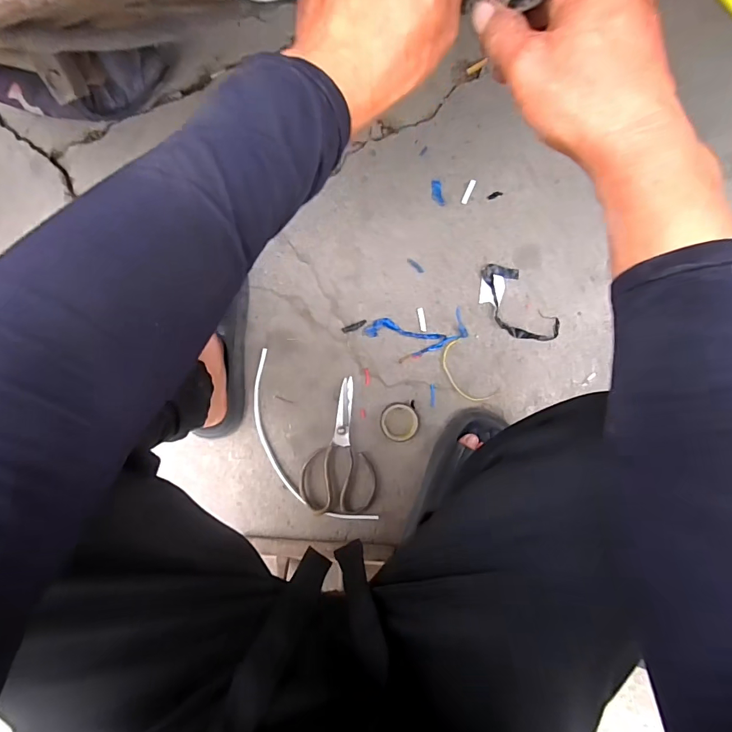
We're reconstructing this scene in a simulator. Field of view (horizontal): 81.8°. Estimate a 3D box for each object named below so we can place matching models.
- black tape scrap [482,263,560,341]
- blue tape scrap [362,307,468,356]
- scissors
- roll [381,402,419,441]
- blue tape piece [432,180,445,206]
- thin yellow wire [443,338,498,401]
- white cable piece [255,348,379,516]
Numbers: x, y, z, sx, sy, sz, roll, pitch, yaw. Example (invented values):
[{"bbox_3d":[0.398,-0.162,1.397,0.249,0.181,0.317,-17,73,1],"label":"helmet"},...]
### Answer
[{"bbox_3d":[0.229,-0.092,0.644,0.074,0.008,0.147,-38,87,2],"label":"black tape scrap"},{"bbox_3d":[0.075,-0.048,0.644,0.152,0.014,0.061,-8,89,3],"label":"blue tape scrap"},{"bbox_3d":[-0.045,0.125,0.650,0.114,0.008,0.206,-2,89,3],"label":"scissors"},{"bbox_3d":[0.053,0.086,0.649,0.057,0.012,0.058,0,89,3],"label":"roll"},{"bbox_3d":[0.110,-0.267,0.653,0.016,0.004,0.041,-12,88,3],"label":"blue tape piece"},{"bbox_3d":[0.152,0.013,0.650,0.048,0.013,0.106,-33,87,2],"label":"thin yellow wire"},{"bbox_3d":[-0.109,0.130,0.652,0.095,0.008,0.310,-33,87,2],"label":"white cable piece"}]

